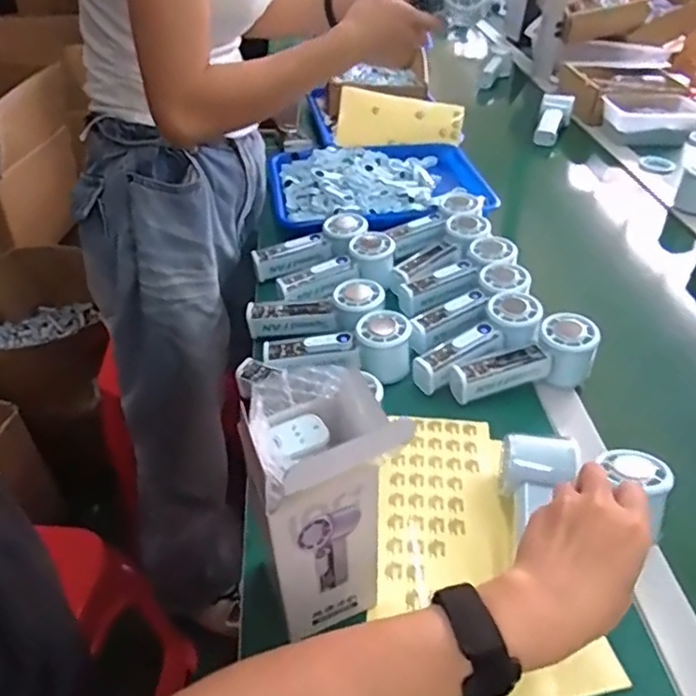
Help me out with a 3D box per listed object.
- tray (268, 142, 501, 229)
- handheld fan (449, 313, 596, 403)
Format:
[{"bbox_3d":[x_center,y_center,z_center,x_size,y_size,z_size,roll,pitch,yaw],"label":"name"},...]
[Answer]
[{"bbox_3d":[0.056,-0.251,0.921,0.342,0.044,0.283,-2,40,-4],"label":"tray"},{"bbox_3d":[0.183,0.017,0.619,0.150,0.065,0.056,-15,43,-18],"label":"handheld fan"}]

